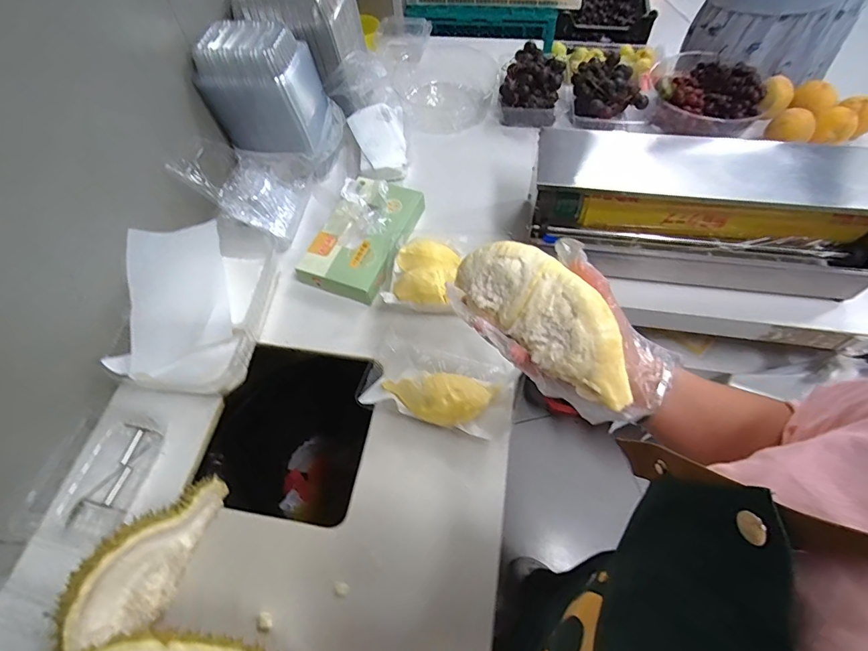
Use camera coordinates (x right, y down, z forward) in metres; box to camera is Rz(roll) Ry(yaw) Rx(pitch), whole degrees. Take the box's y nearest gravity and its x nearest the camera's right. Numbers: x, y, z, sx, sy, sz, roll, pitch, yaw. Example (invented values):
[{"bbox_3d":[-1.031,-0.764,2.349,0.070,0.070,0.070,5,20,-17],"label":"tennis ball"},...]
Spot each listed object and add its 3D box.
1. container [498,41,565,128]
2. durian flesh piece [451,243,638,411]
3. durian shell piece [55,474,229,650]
[{"bbox_3d":[0.216,-0.534,0.941,0.132,0.091,0.164,10,61,9],"label":"container"},{"bbox_3d":[0.100,-0.009,0.365,0.170,0.043,0.074,45,110,15],"label":"durian flesh piece"},{"bbox_3d":[-0.336,0.268,0.494,0.064,0.094,0.197,18,62,13],"label":"durian shell piece"}]

